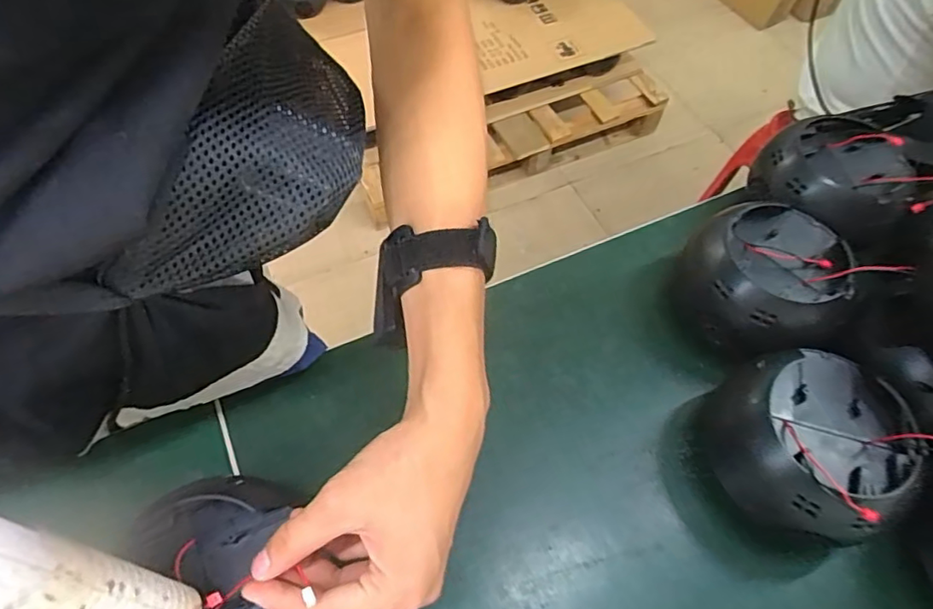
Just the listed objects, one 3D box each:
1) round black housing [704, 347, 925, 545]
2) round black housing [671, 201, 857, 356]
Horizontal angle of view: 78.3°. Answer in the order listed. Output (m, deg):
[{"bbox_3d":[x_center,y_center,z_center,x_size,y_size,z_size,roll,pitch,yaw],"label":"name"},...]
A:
[{"bbox_3d":[0.237,0.103,0.408,0.109,0.089,0.126,1,60,-1],"label":"round black housing"},{"bbox_3d":[0.239,-0.011,0.480,0.124,0.084,0.133,23,62,12],"label":"round black housing"}]

